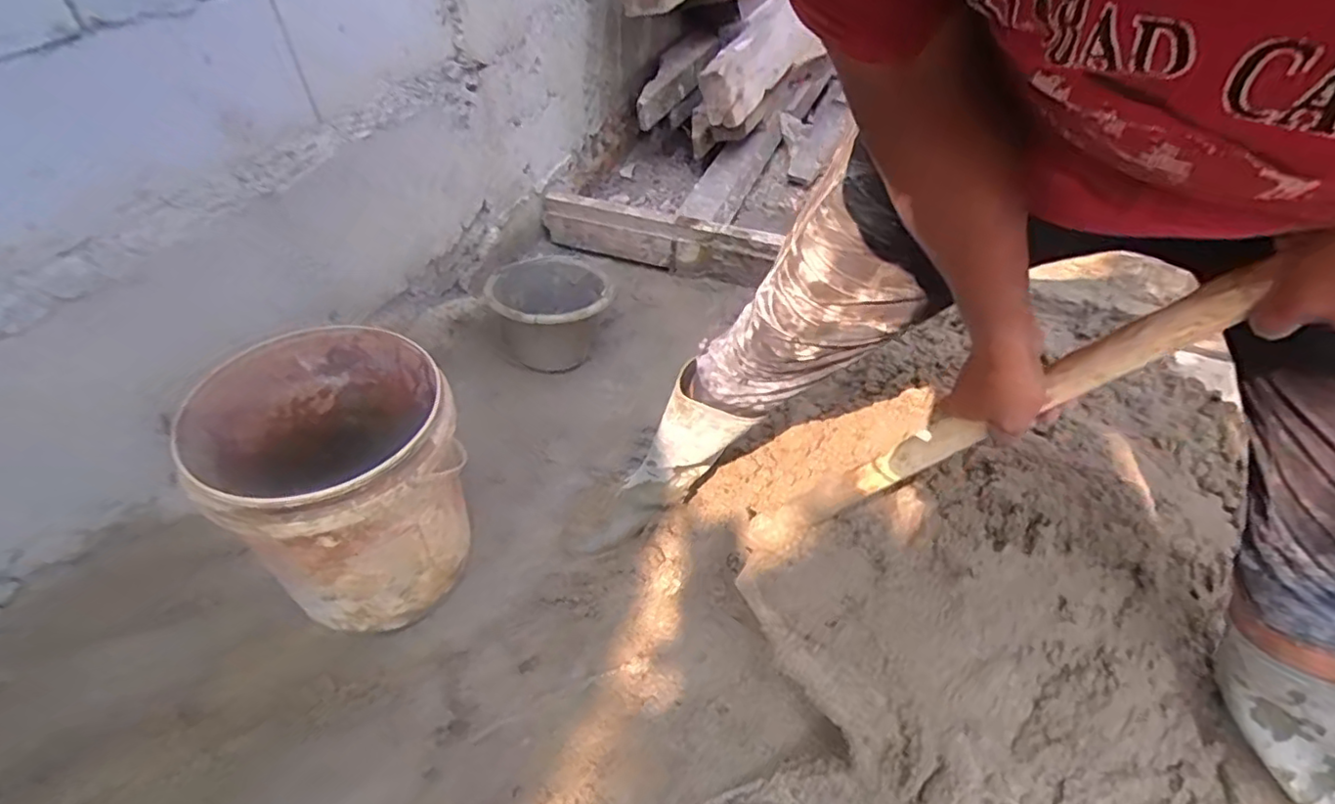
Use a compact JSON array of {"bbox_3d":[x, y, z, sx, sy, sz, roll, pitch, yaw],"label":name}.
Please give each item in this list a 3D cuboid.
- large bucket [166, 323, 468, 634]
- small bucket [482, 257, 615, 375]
[{"bbox_3d":[-0.430,0.119,0.902,0.292,0.361,0.297,-1,46,1],"label":"large bucket"},{"bbox_3d":[-0.236,-0.181,1.350,0.245,0.176,0.206,-17,49,-12],"label":"small bucket"}]

